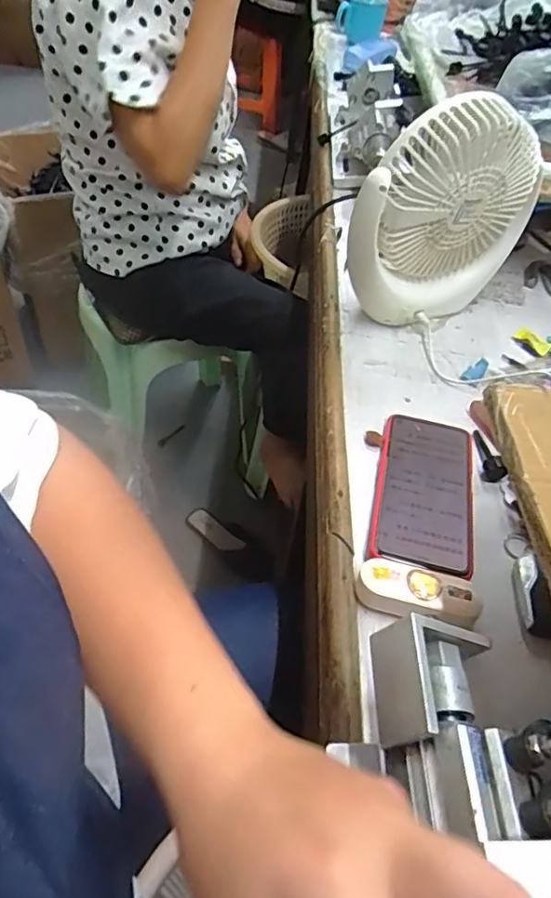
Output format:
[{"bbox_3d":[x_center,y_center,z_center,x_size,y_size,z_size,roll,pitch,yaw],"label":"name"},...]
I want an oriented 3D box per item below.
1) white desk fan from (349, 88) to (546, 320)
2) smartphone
[{"bbox_3d":[0.164,-0.227,0.582,0.181,0.208,0.071,-19,54,-22],"label":"white desk fan"},{"bbox_3d":[0.122,0.032,0.477,0.076,0.013,0.159,13,49,5],"label":"smartphone"}]

